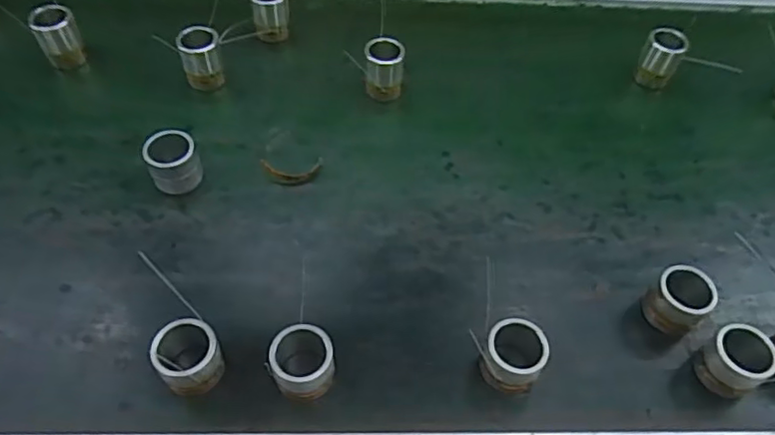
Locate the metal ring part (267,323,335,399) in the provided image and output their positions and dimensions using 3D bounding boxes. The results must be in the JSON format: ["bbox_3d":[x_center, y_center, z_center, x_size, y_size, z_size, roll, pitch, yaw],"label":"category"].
[{"bbox_3d":[-0.036,0.062,0.245,0.026,0.024,0.026,2,53,-2],"label":"metal ring part"}]

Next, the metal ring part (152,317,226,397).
[{"bbox_3d":[-0.081,0.060,0.244,0.025,0.027,0.027,2,53,-2],"label":"metal ring part"}]

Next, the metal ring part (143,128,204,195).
[{"bbox_3d":[-0.111,-0.029,0.306,0.025,0.026,0.024,2,53,-2],"label":"metal ring part"}]

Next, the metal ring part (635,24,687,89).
[{"bbox_3d":[0.169,-0.097,0.367,0.021,0.038,0.017,26,56,15],"label":"metal ring part"}]

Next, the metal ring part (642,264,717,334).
[{"bbox_3d":[0.131,0.038,0.266,0.025,0.025,0.024,2,53,-2],"label":"metal ring part"}]

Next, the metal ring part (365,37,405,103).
[{"bbox_3d":[-0.002,-0.086,0.346,0.022,0.036,0.017,5,53,1],"label":"metal ring part"}]

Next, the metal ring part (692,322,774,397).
[{"bbox_3d":[0.147,0.062,0.251,0.022,0.028,0.024,2,53,-2],"label":"metal ring part"}]

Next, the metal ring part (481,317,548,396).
[{"bbox_3d":[0.053,0.060,0.249,0.025,0.025,0.025,2,53,-2],"label":"metal ring part"}]

